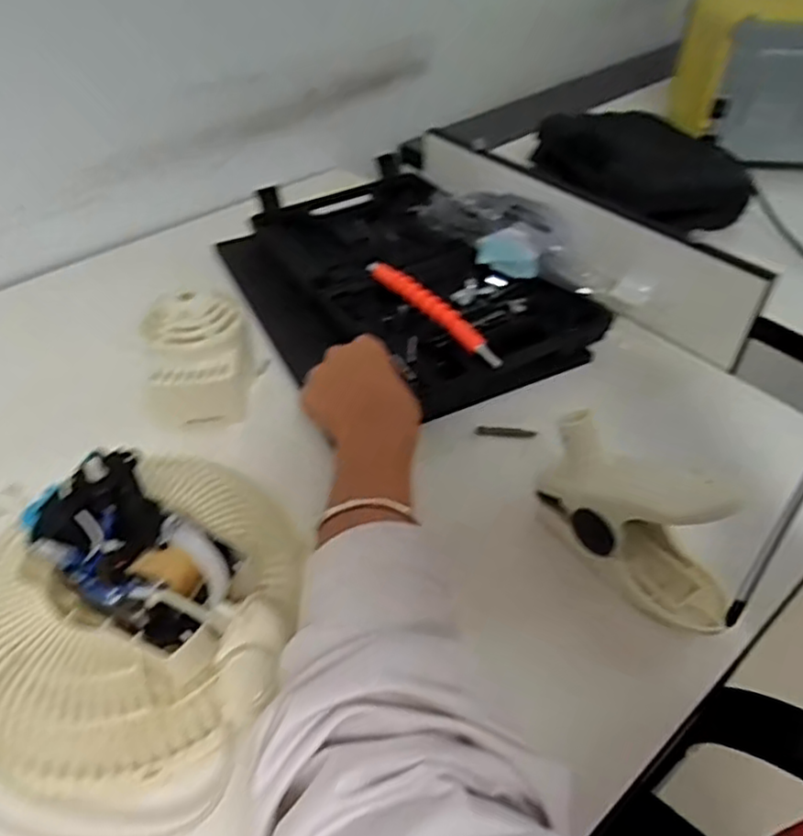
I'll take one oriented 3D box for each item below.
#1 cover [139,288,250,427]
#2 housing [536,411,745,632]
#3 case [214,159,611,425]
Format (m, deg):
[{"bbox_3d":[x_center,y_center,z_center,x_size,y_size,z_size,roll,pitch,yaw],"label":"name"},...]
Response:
[{"bbox_3d":[-0.164,-0.050,0.542,0.080,0.076,0.083,-7,46,-7],"label":"cover"},{"bbox_3d":[0.148,0.063,0.426,0.046,0.096,0.136,-32,54,-28],"label":"housing"},{"bbox_3d":[-0.011,-0.139,0.653,0.247,0.055,0.350,-22,50,-21],"label":"case"}]

